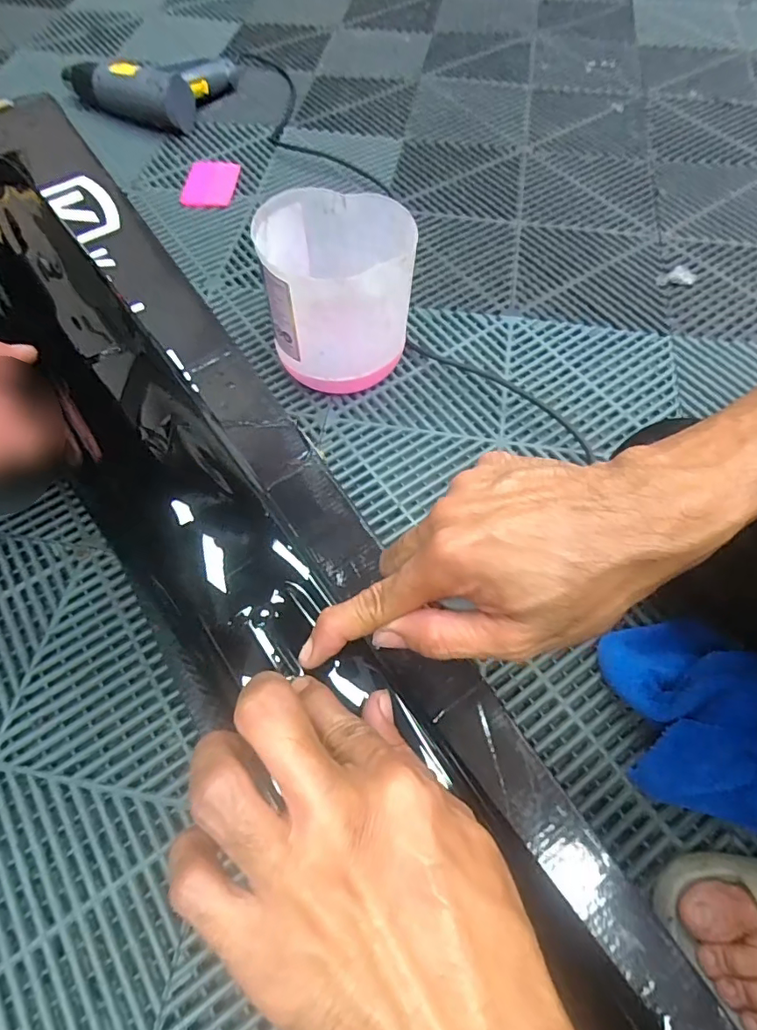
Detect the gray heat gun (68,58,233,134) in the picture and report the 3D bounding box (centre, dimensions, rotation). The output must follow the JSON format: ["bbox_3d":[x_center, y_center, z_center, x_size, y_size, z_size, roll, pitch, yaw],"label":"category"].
[{"bbox_3d":[-0.367,-0.762,0.919,0.216,0.075,0.205,27,65,15],"label":"gray heat gun"}]

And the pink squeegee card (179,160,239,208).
[{"bbox_3d":[-0.258,-0.508,0.820,0.079,0.006,0.108,4,63,-1],"label":"pink squeegee card"}]

